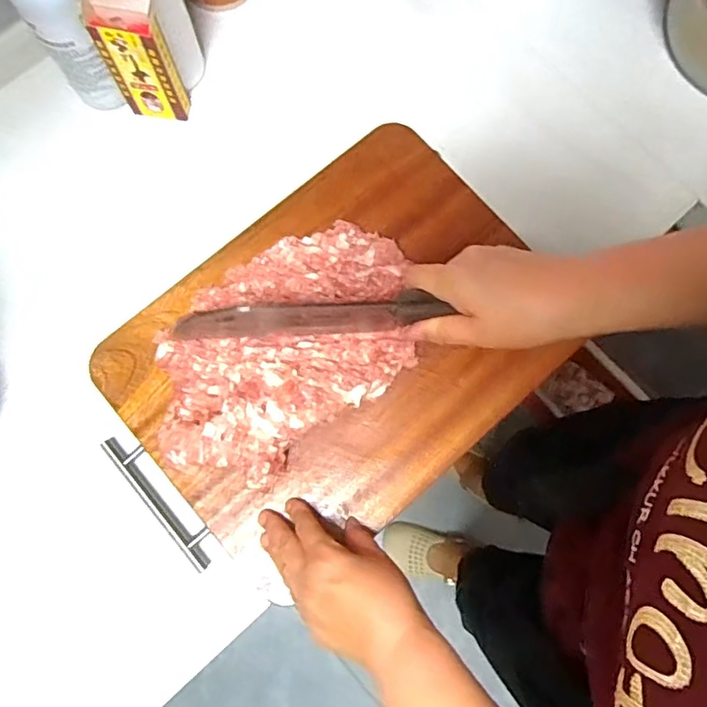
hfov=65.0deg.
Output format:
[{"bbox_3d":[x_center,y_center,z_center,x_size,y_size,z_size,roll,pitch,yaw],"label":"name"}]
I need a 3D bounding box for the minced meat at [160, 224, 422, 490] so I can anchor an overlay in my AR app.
[{"bbox_3d":[-0.062,-0.008,0.489,0.259,0.048,0.166,-38,82,-8],"label":"minced meat"}]

